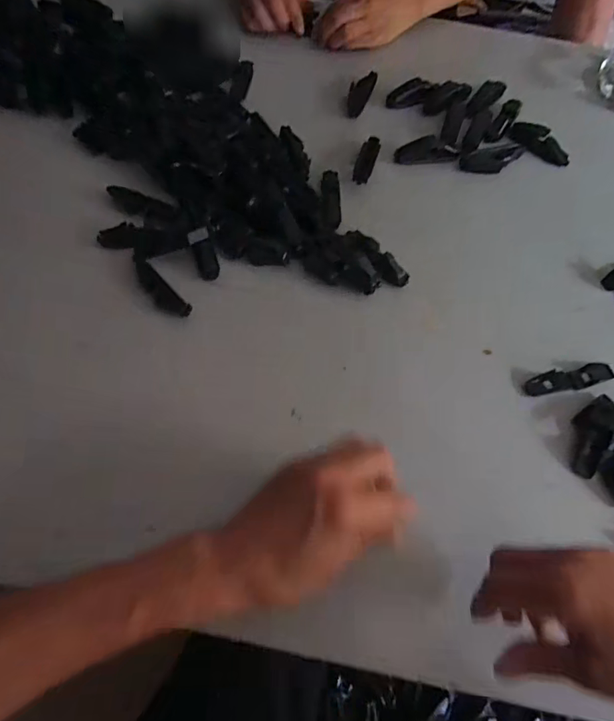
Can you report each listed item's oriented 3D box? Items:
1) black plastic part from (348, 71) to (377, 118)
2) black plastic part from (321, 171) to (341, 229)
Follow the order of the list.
[{"bbox_3d":[0.064,-0.327,0.579,0.025,0.017,0.068,22,65,7],"label":"black plastic part"},{"bbox_3d":[0.025,-0.170,0.501,0.021,0.009,0.084,2,64,-3],"label":"black plastic part"}]

